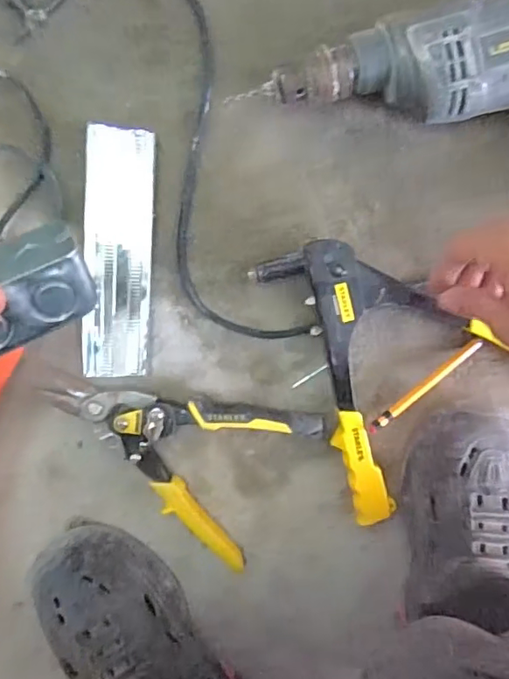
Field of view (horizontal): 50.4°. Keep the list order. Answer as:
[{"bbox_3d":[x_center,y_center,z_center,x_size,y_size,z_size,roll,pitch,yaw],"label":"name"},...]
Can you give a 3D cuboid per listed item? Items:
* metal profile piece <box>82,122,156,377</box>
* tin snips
[{"bbox_3d":[-0.113,-0.068,0.448,0.053,0.019,0.200,4,97,-2],"label":"metal profile piece"},{"bbox_3d":[-0.062,0.120,0.471,0.225,0.026,0.138,7,97,-2],"label":"tin snips"}]

